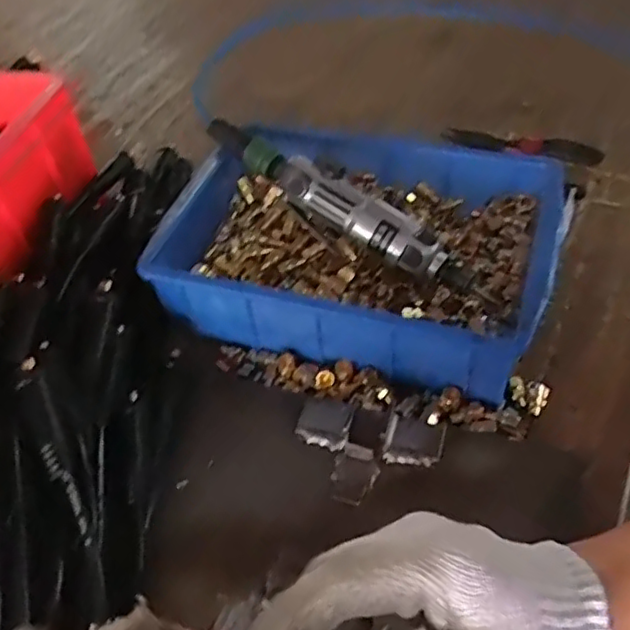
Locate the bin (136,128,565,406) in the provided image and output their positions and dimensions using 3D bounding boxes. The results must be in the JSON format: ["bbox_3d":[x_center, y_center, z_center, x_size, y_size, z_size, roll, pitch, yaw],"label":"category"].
[{"bbox_3d":[0.036,-0.054,0.523,0.293,0.090,0.202,13,51,16],"label":"bin"}]

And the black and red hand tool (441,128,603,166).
[{"bbox_3d":[0.209,-0.174,0.644,0.154,0.024,0.030,18,54,20],"label":"black and red hand tool"}]

